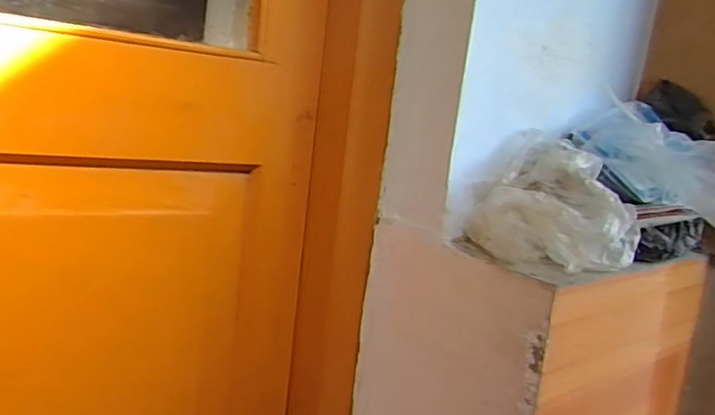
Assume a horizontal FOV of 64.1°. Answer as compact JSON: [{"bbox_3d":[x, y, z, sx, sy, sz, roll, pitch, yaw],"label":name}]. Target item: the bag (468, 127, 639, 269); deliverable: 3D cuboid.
[{"bbox_3d":[0.183,-0.004,0.535,0.115,0.101,0.133,-11,23,-44],"label":"bag"}]

